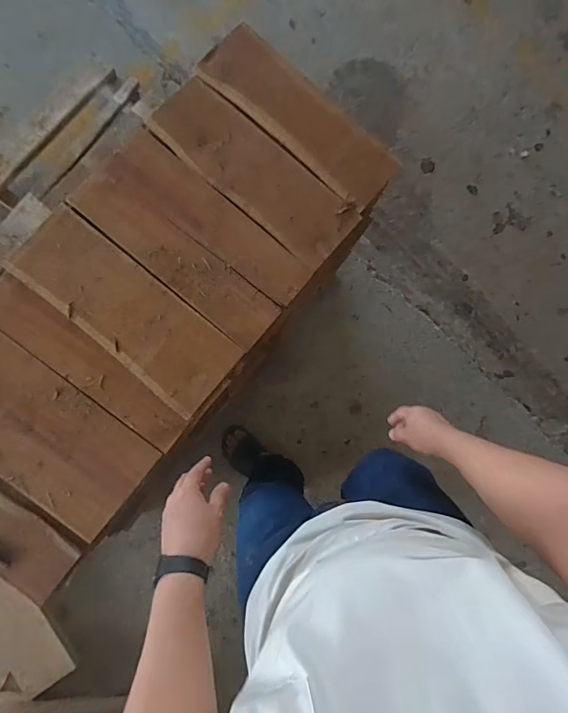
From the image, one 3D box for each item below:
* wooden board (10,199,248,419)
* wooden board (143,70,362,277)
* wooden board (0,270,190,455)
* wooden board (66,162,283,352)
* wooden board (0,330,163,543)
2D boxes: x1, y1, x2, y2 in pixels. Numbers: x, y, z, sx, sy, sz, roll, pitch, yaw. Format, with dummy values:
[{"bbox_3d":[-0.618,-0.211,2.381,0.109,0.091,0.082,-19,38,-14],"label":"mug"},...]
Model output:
[{"bbox_3d":[-0.330,-0.095,0.894,0.483,0.029,0.178,40,81,0],"label":"wooden board"},{"bbox_3d":[-0.066,-0.416,0.954,0.491,0.017,0.179,40,81,0],"label":"wooden board"},{"bbox_3d":[-0.416,0.015,0.887,0.485,0.022,0.100,39,82,-2],"label":"wooden board"},{"bbox_3d":[-0.230,-0.210,0.902,0.478,0.018,0.120,39,81,0],"label":"wooden board"},{"bbox_3d":[-0.522,0.144,0.880,0.484,0.031,0.228,39,82,-2],"label":"wooden board"}]

